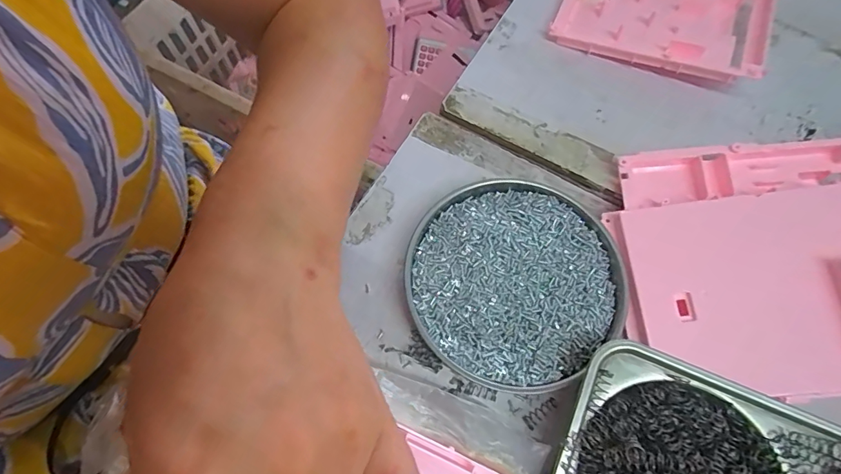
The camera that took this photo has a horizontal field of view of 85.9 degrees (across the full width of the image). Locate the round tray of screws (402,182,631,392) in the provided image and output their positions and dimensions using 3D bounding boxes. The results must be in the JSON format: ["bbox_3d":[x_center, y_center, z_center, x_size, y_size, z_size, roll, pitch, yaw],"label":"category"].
[{"bbox_3d":[0.059,0.027,0.294,0.133,0.021,0.129,0,67,0],"label":"round tray of screws"}]

